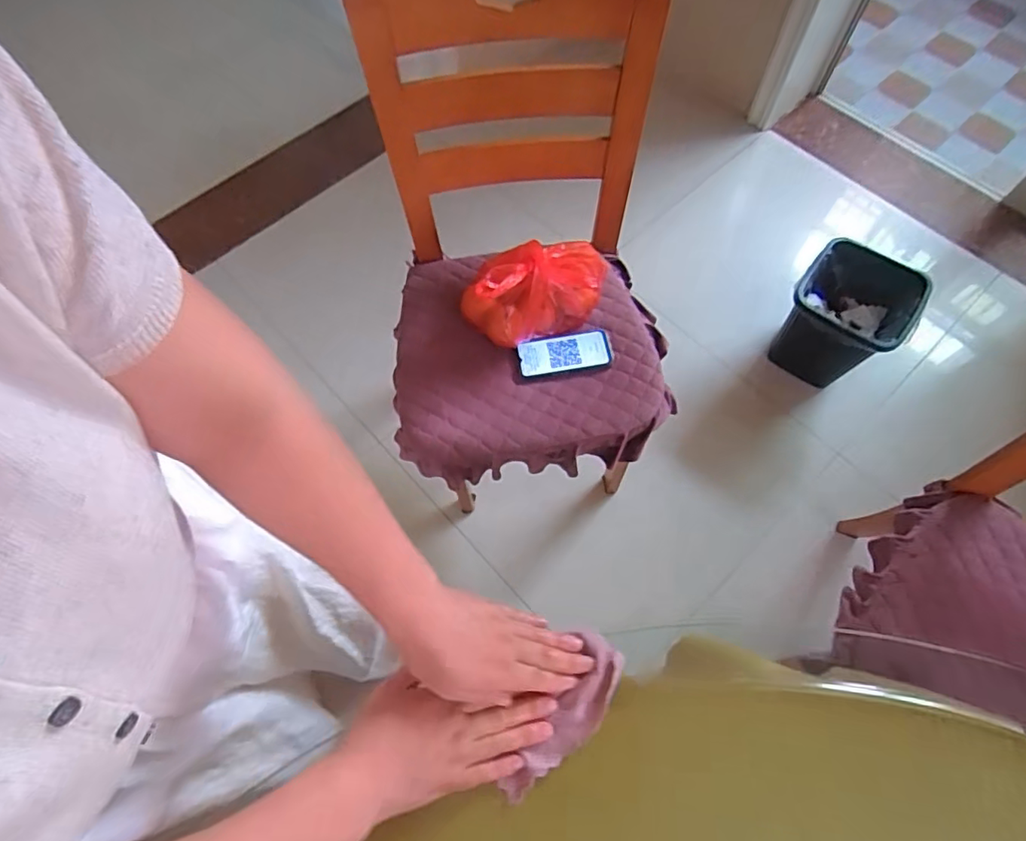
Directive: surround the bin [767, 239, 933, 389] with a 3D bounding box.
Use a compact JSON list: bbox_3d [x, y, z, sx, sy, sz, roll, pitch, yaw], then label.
[{"bbox_3d":[0.792,-0.250,1.349,0.247,0.236,0.258,34,71,15],"label":"bin"}]

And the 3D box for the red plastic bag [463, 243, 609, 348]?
[{"bbox_3d":[0.044,-0.232,0.956,0.264,0.155,0.125,-13,67,-4],"label":"red plastic bag"}]

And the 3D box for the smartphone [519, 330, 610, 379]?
[{"bbox_3d":[0.091,-0.117,0.987,0.163,0.015,0.071,-11,69,2],"label":"smartphone"}]

